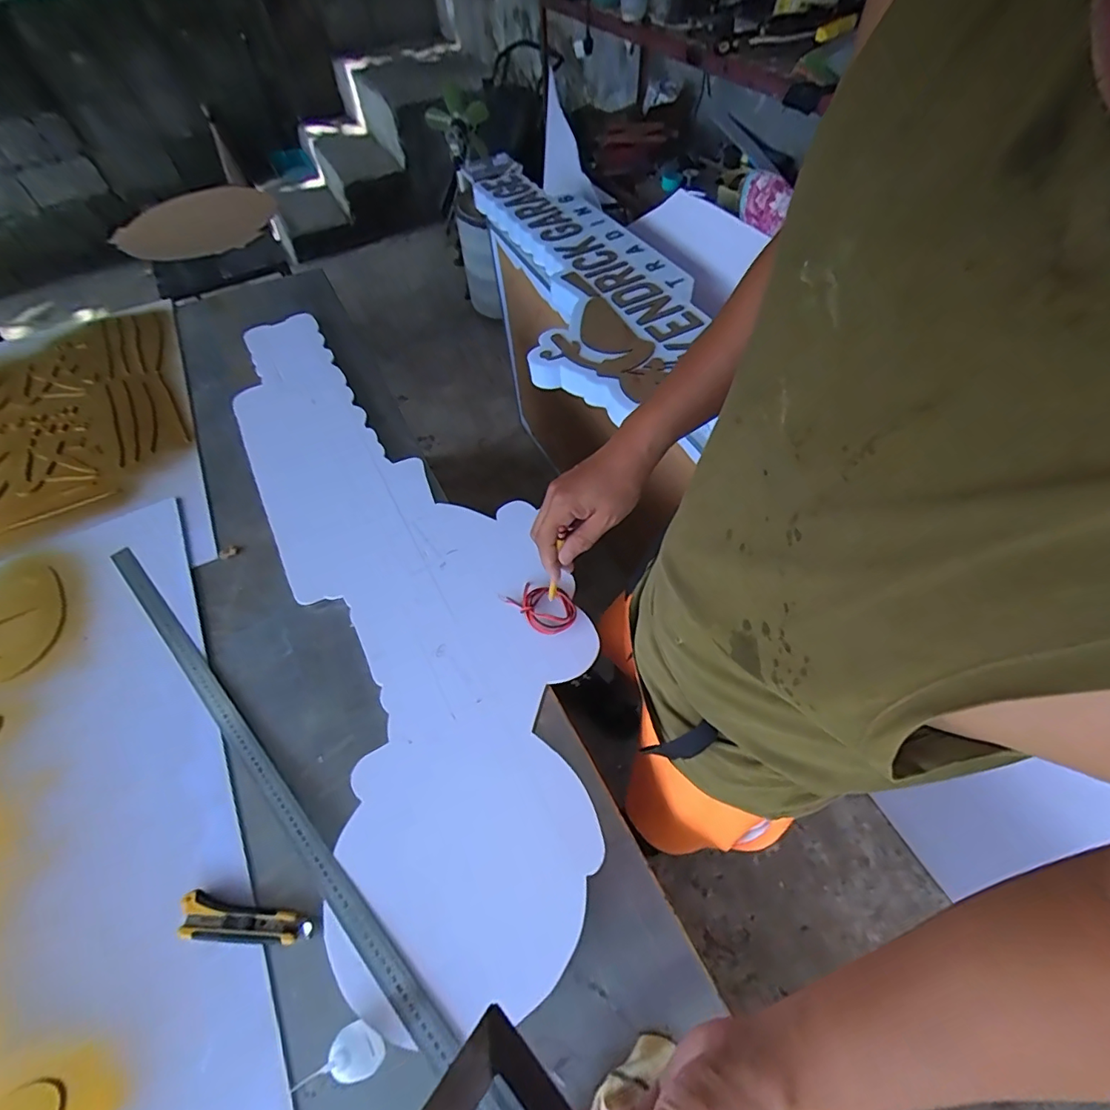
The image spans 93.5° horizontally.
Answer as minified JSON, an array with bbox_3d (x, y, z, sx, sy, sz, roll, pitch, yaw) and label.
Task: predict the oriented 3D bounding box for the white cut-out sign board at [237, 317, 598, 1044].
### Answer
[{"bbox_3d":[-0.259,-0.042,0.856,0.390,0.028,1.233,-22,58,-12],"label":"white cut-out sign board"}]

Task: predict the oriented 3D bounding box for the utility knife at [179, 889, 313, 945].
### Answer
[{"bbox_3d":[-0.333,0.393,0.562,0.141,0.016,0.039,2,56,5],"label":"utility knife"}]

